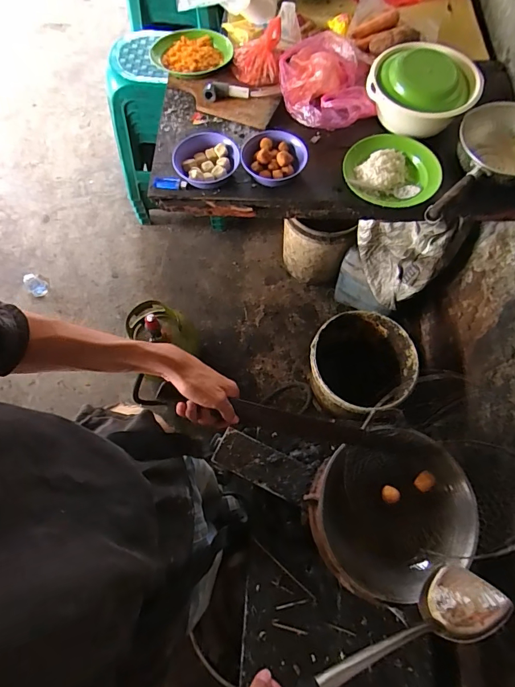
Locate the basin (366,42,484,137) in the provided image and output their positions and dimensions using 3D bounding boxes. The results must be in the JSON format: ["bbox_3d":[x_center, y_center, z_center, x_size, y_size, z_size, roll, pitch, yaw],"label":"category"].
[{"bbox_3d":[0.381,-0.593,0.910,0.239,0.099,0.181,19,71,6],"label":"basin"}]

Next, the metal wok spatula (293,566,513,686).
[{"bbox_3d":[0.173,0.385,0.515,0.382,0.094,0.064,-5,69,-26],"label":"metal wok spatula"}]

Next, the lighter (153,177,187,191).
[{"bbox_3d":[-0.202,-0.369,0.910,0.076,0.021,0.020,8,70,2],"label":"lighter"}]

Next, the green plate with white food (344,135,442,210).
[{"bbox_3d":[0.306,-0.401,0.904,0.209,0.033,0.198,0,70,-1],"label":"green plate with white food"}]

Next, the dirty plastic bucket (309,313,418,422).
[{"bbox_3d":[0.316,0.100,1.333,0.299,0.349,0.318,0,70,-1],"label":"dirty plastic bucket"}]

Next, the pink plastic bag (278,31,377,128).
[{"bbox_3d":[0.173,-0.670,0.978,0.233,0.081,0.273,3,70,0],"label":"pink plastic bag"}]

